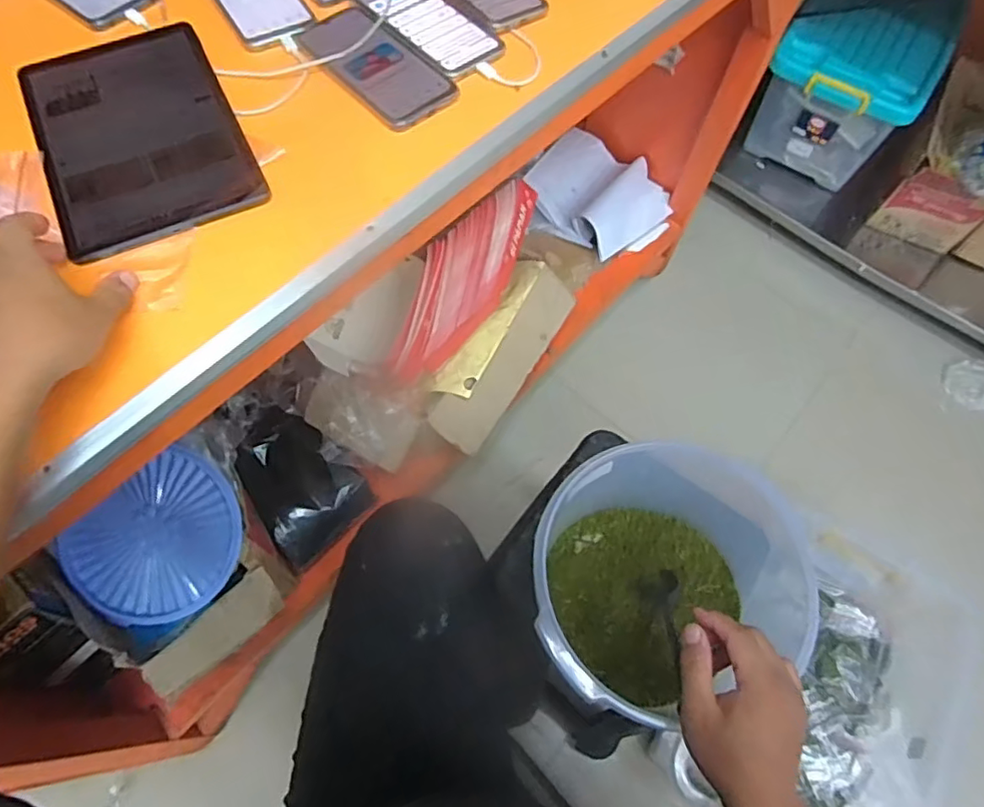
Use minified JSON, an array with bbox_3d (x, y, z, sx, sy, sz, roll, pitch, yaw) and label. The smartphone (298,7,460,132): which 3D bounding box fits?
[{"bbox_3d":[-0.113,-0.334,0.579,0.082,0.013,0.171,-36,71,-18],"label":"smartphone"}]

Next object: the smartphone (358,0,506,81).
[{"bbox_3d":[-0.067,-0.398,0.612,0.080,0.004,0.171,-38,71,-19],"label":"smartphone"}]

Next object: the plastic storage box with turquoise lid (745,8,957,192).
[{"bbox_3d":[0.898,-0.785,1.504,0.323,0.314,0.335,33,67,13],"label":"plastic storage box with turquoise lid"}]

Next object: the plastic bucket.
[{"bbox_3d":[0.148,0.193,0.599,0.220,0.182,0.213,1,64,-2],"label":"plastic bucket"}]

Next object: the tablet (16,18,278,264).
[{"bbox_3d":[-0.315,-0.244,0.525,0.161,0.014,0.242,-24,67,-14],"label":"tablet"}]

